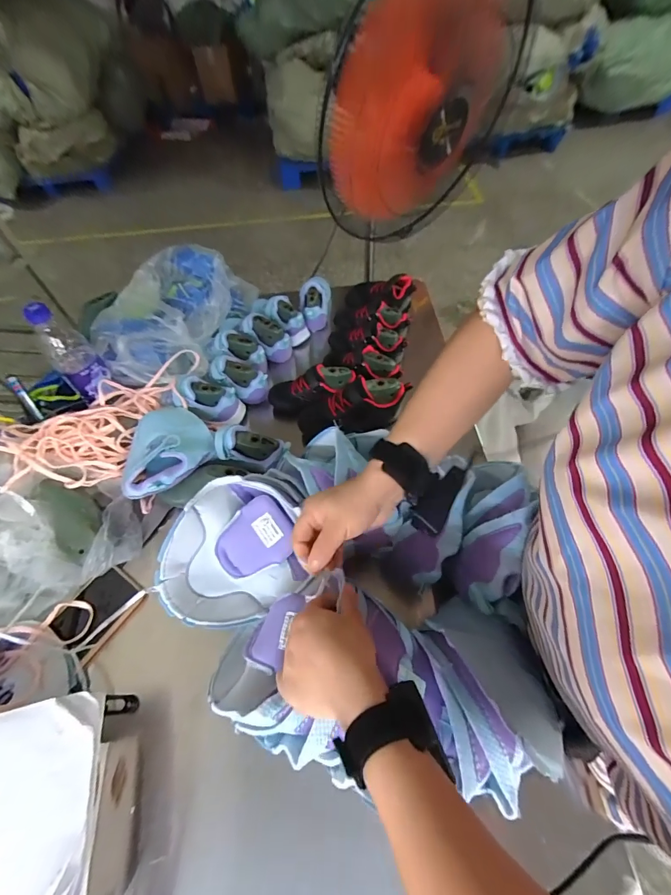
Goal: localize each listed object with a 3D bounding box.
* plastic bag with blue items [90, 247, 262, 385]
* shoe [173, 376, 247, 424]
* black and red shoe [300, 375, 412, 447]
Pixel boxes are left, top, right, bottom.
[{"bbox_3d":[-0.318,-0.257,0.714,0.214,0.103,0.332,9,58,10],"label":"plastic bag with blue items"},{"bbox_3d":[-0.216,-0.079,0.644,0.100,0.082,0.062,0,57,4],"label":"shoe"},{"bbox_3d":[0.030,-0.070,0.631,0.192,0.092,0.072,-14,57,-5],"label":"black and red shoe"}]

